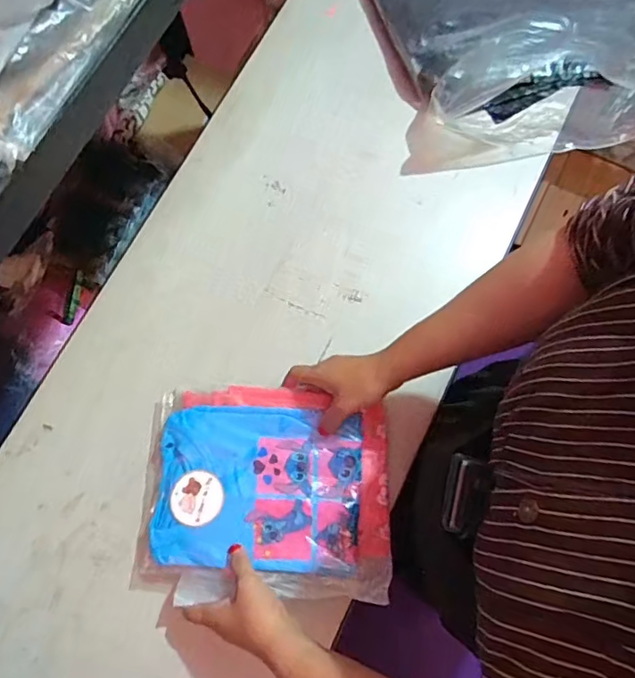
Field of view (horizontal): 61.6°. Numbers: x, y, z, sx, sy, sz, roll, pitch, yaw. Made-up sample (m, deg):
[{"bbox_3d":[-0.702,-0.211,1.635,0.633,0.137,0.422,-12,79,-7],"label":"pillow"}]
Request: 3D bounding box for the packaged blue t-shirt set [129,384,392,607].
[{"bbox_3d":[-0.062,0.167,0.604,0.281,0.045,0.227,-1,75,0],"label":"packaged blue t-shirt set"}]

